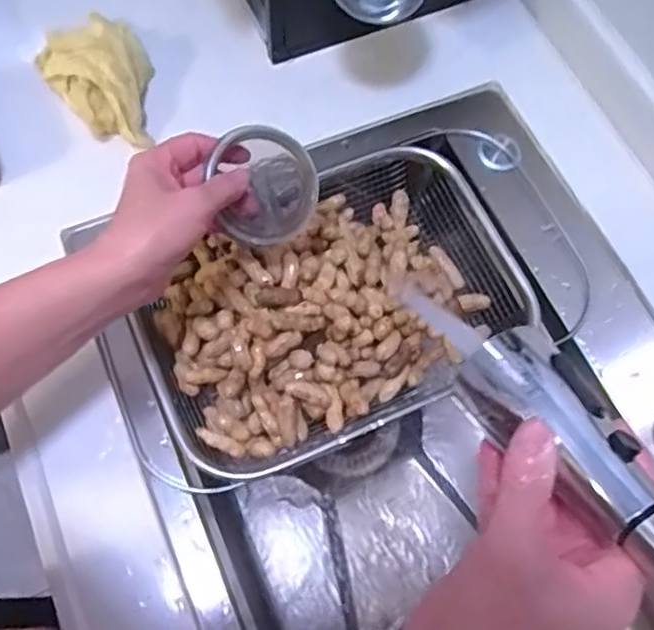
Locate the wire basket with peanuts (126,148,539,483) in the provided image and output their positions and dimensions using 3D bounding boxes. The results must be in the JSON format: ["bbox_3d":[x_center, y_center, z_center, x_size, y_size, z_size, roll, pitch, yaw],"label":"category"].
[{"bbox_3d":[0.008,-0.007,0.520,0.299,0.062,0.196,-29,72,-13],"label":"wire basket with peanuts"}]

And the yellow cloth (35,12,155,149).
[{"bbox_3d":[-0.188,-0.195,0.550,0.085,0.049,0.107,-20,70,-10],"label":"yellow cloth"}]

